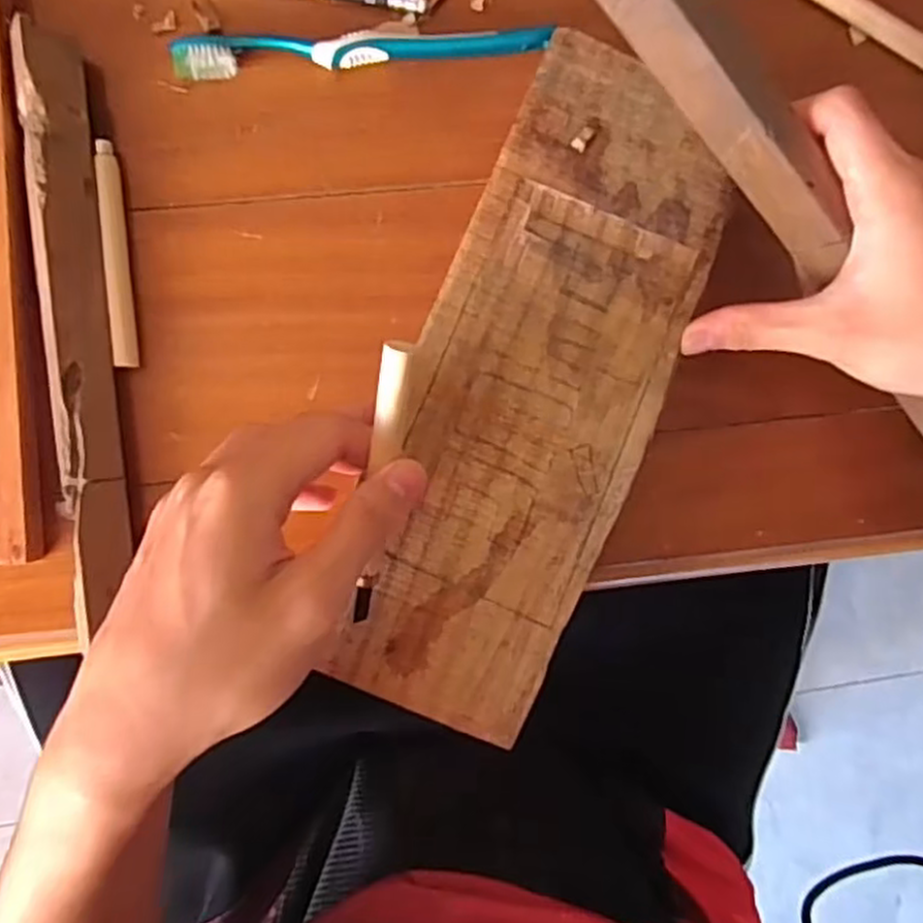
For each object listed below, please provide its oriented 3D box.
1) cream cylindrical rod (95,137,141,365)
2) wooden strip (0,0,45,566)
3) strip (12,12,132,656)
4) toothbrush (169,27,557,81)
[{"bbox_3d":[-0.164,-0.098,0.351,0.009,0.009,0.105,-5,89,-4],"label":"cream cylindrical rod"},{"bbox_3d":[-0.211,-0.094,0.340,0.020,0.016,0.279,-3,89,-4],"label":"wooden strip"},{"bbox_3d":[-0.179,-0.060,0.342,0.030,0.022,0.265,-5,89,-4],"label":"strip"},{"bbox_3d":[-0.047,-0.197,0.356,0.178,0.011,0.020,-4,89,-4],"label":"toothbrush"}]

